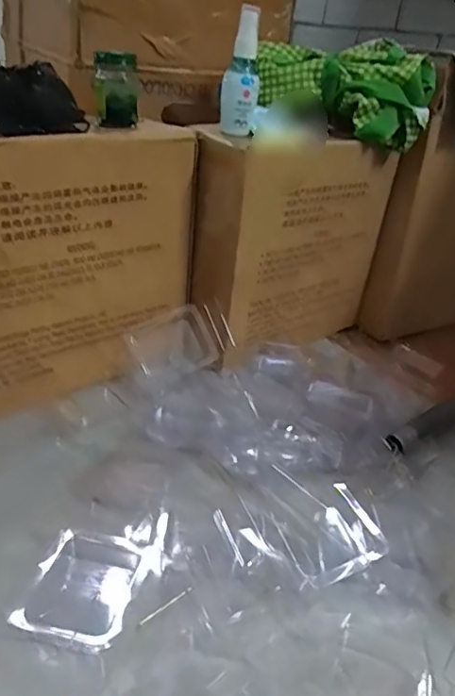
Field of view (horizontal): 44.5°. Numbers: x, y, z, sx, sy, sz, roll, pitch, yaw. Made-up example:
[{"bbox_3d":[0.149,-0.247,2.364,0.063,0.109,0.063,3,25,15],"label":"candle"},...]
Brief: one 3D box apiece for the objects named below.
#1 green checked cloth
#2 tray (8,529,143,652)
[{"bbox_3d":[0.136,-0.310,0.669,0.205,0.095,0.098,5,30,-5],"label":"green checked cloth"},{"bbox_3d":[-0.106,0.176,0.410,0.074,0.010,0.086,12,30,7],"label":"tray"}]

